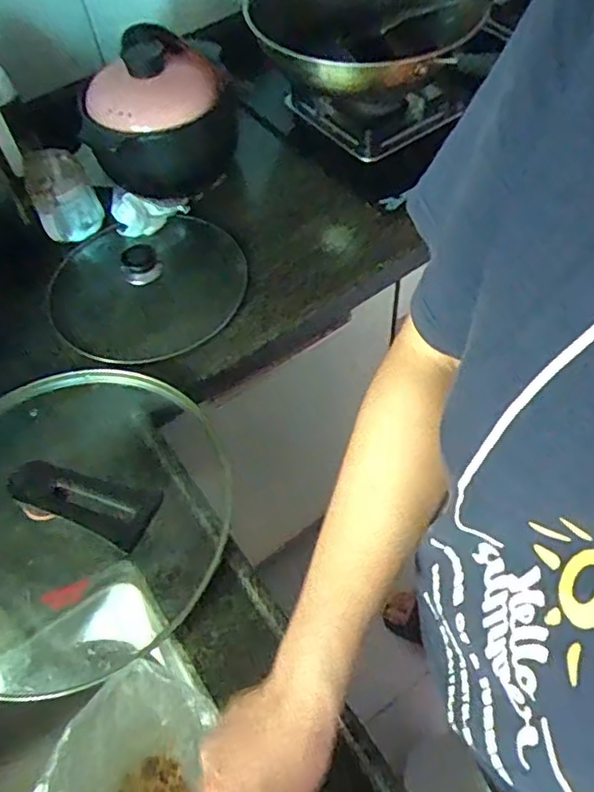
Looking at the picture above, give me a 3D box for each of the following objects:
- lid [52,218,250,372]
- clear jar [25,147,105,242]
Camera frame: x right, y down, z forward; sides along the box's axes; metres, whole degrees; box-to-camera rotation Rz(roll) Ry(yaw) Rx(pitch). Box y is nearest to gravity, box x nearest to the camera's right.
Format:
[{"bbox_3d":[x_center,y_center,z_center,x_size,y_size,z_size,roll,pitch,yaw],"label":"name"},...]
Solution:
[{"bbox_3d":[-0.195,-0.147,0.813,0.251,0.054,0.228,-16,56,-6],"label":"lid"},{"bbox_3d":[-0.316,-0.266,0.855,0.084,0.116,0.073,-25,57,-11],"label":"clear jar"}]

